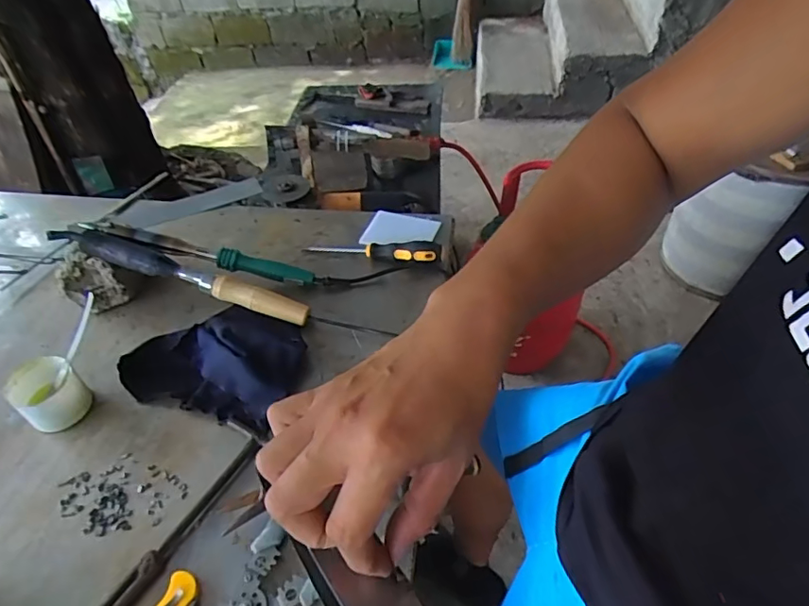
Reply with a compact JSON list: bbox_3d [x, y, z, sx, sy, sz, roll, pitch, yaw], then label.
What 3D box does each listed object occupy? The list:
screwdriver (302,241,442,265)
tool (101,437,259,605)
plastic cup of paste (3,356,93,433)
[{"bbox_3d":[-0.046,-0.071,0.741,0.191,0.029,0.030,4,46,7],"label":"screwdriver"},{"bbox_3d":[-0.208,0.213,0.487,0.017,0.011,0.213,23,51,23],"label":"tool"},{"bbox_3d":[-0.384,0.100,0.578,0.063,0.054,0.062,-1,46,2],"label":"plastic cup of paste"}]

